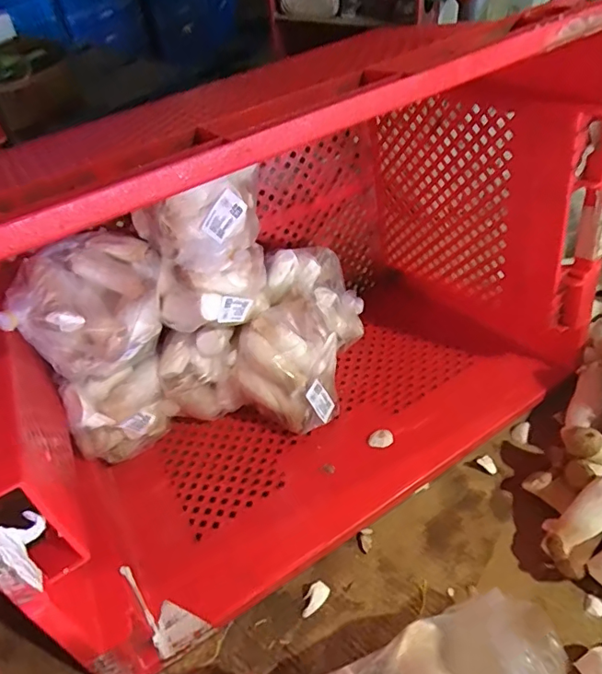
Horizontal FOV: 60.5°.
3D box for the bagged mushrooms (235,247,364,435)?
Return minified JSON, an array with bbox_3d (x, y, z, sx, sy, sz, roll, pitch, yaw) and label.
[{"bbox_3d":[0.001,-0.005,0.672,0.122,0.139,0.224,9,47,15],"label":"bagged mushrooms"}]

